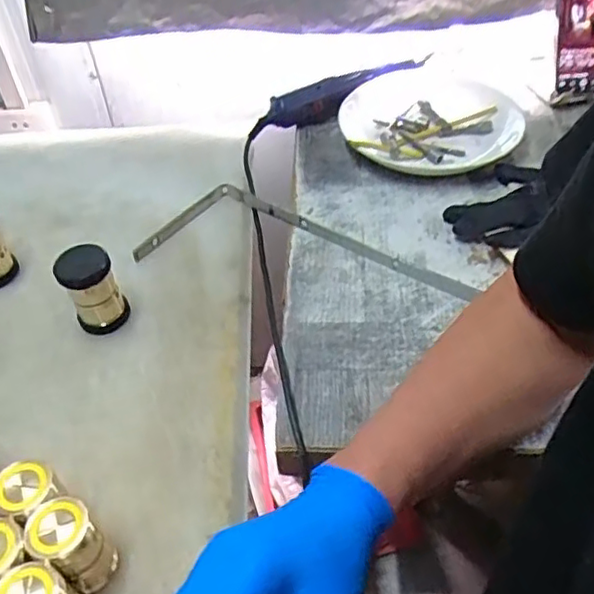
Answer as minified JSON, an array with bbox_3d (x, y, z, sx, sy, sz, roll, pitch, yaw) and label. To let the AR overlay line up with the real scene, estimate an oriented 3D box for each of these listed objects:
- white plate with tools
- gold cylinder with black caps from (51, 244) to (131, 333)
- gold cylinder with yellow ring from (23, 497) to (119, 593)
[{"bbox_3d":[0.150,-0.214,0.727,0.192,0.043,0.207,-2,46,2],"label":"white plate with tools"},{"bbox_3d":[-0.173,-0.005,0.535,0.043,0.070,0.039,-23,49,-17],"label":"gold cylinder with black caps"},{"bbox_3d":[-0.141,0.156,0.396,0.038,0.071,0.036,-2,46,2],"label":"gold cylinder with yellow ring"}]

